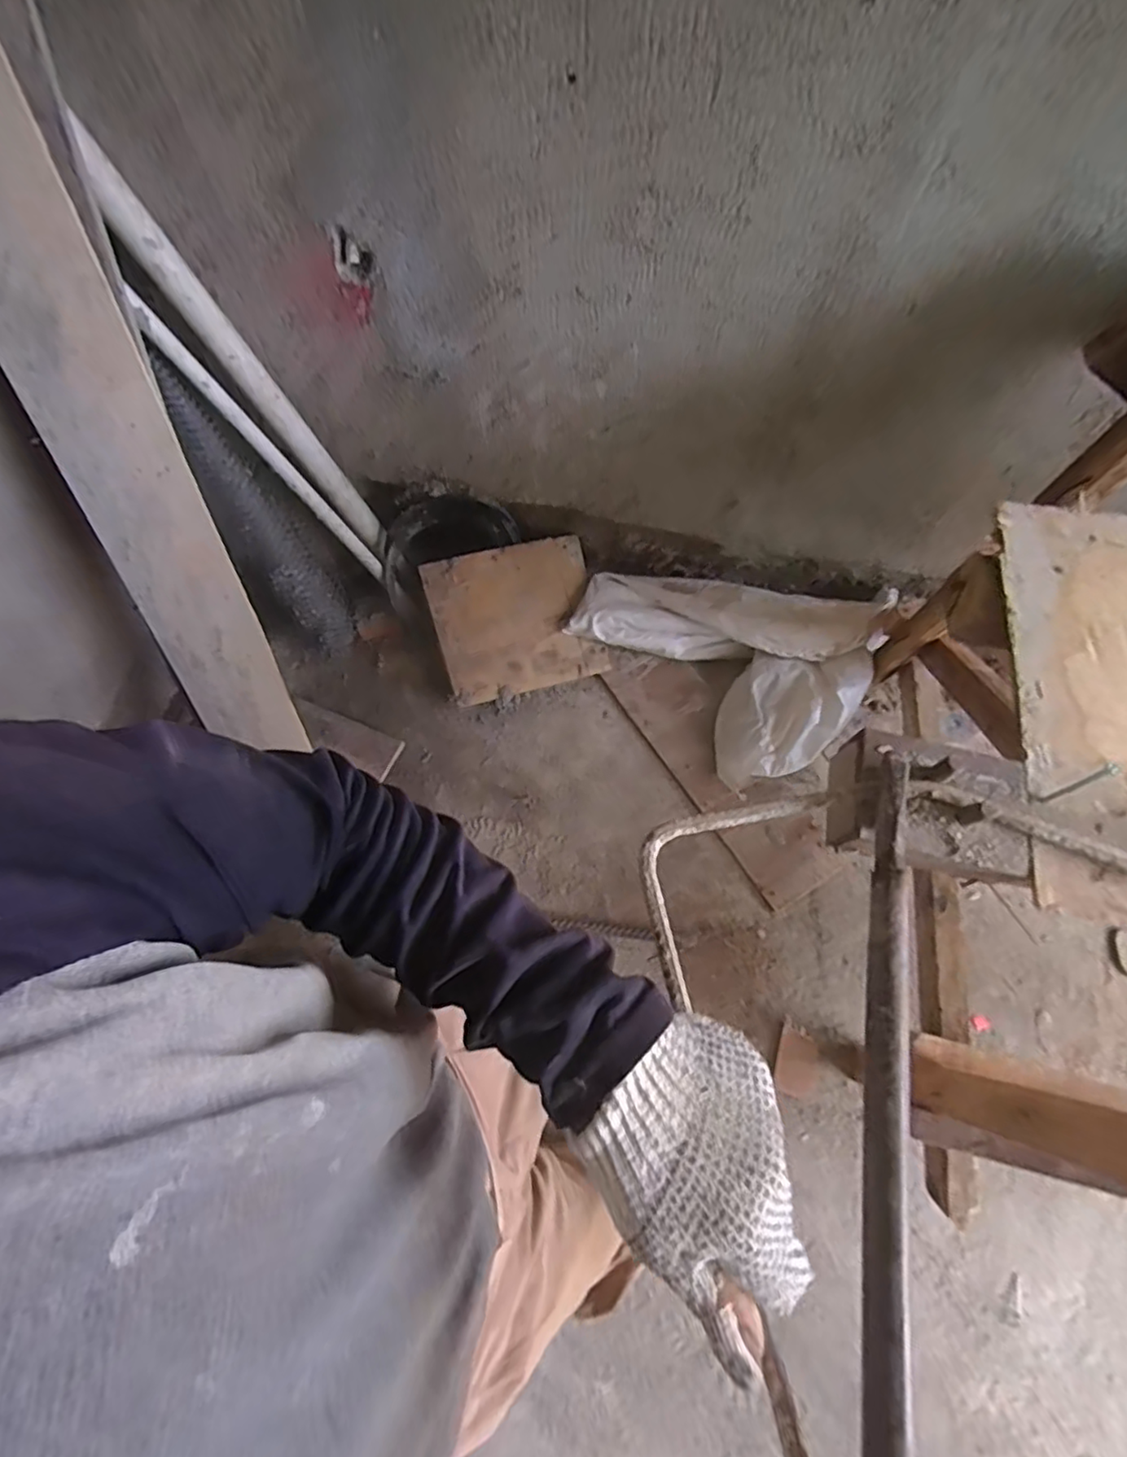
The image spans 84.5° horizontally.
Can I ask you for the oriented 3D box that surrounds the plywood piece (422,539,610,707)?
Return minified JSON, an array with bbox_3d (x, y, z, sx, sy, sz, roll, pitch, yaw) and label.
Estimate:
[{"bbox_3d":[-0.106,-0.252,1.439,0.372,0.027,0.335,-15,95,-12],"label":"plywood piece"}]

